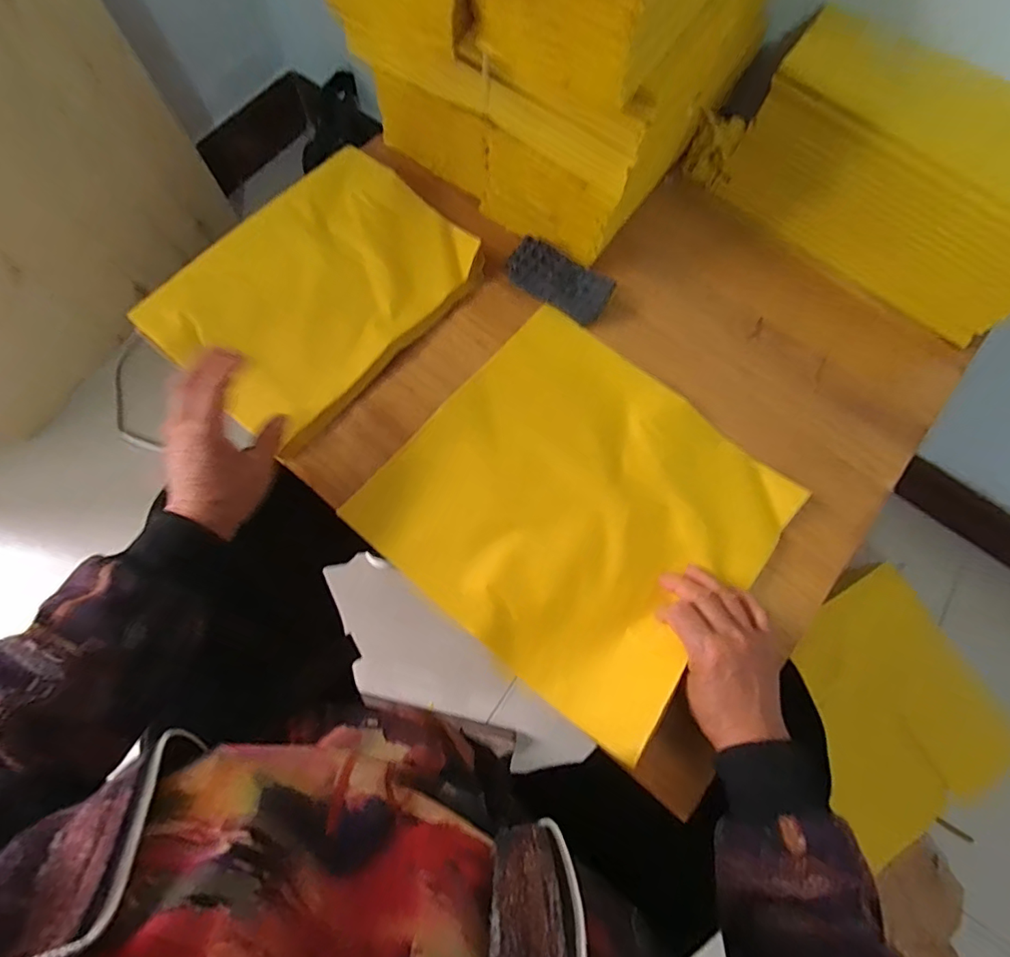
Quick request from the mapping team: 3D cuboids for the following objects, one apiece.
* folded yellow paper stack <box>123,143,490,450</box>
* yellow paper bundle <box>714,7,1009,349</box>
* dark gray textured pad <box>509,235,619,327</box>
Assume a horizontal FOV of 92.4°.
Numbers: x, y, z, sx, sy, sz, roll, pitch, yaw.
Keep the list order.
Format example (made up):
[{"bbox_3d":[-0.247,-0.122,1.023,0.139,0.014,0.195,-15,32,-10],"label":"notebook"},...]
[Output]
[{"bbox_3d":[-0.184,-0.193,0.482,0.214,0.027,0.287,41,80,8],"label":"folded yellow paper stack"},{"bbox_3d":[0.395,-0.291,0.479,0.324,0.131,0.114,36,79,7],"label":"yellow paper bundle"},{"bbox_3d":[0.056,-0.204,0.503,0.106,0.024,0.055,30,78,6],"label":"dark gray textured pad"}]

